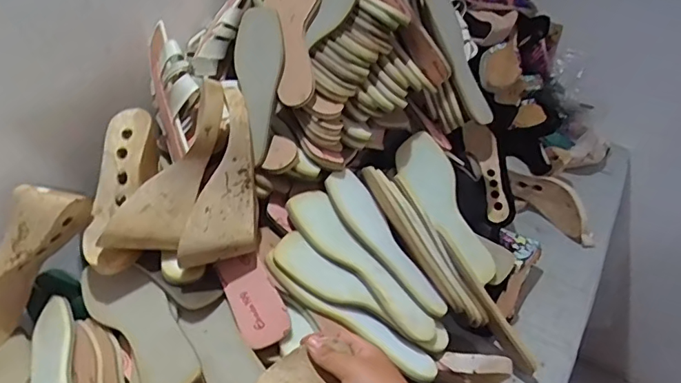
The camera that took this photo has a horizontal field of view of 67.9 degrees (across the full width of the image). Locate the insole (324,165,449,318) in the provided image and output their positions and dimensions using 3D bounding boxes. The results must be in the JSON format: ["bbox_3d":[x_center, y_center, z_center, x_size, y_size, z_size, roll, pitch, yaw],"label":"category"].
[{"bbox_3d":[0.060,0.068,0.681,0.078,0.020,0.231,-26,71,-37],"label":"insole"}]

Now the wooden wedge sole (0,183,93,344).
[{"bbox_3d":[-0.402,0.087,0.644,0.081,0.233,0.068,23,17,-45],"label":"wooden wedge sole"}]

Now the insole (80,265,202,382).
[{"bbox_3d":[-0.231,0.147,0.578,0.073,0.018,0.224,-44,53,-18],"label":"insole"}]

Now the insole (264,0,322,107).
[{"bbox_3d":[-0.065,-0.225,0.704,0.074,0.033,0.225,1,76,-7],"label":"insole"}]

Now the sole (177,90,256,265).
[{"bbox_3d":[-0.125,-0.014,0.600,0.077,0.065,0.214,9,80,5],"label":"sole"}]

